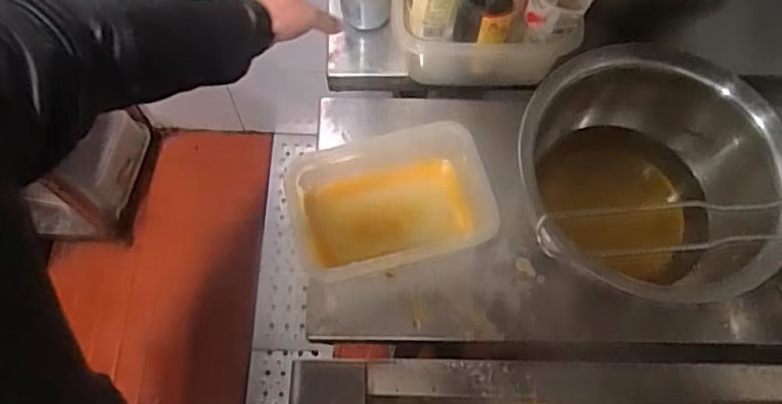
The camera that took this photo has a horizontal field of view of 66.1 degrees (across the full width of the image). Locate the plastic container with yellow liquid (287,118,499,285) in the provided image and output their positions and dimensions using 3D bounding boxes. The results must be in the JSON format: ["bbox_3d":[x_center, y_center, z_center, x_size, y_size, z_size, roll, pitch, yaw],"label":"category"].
[{"bbox_3d":[-0.001,0.005,0.657,0.212,0.076,0.147,-13,69,-7],"label":"plastic container with yellow liquid"}]

